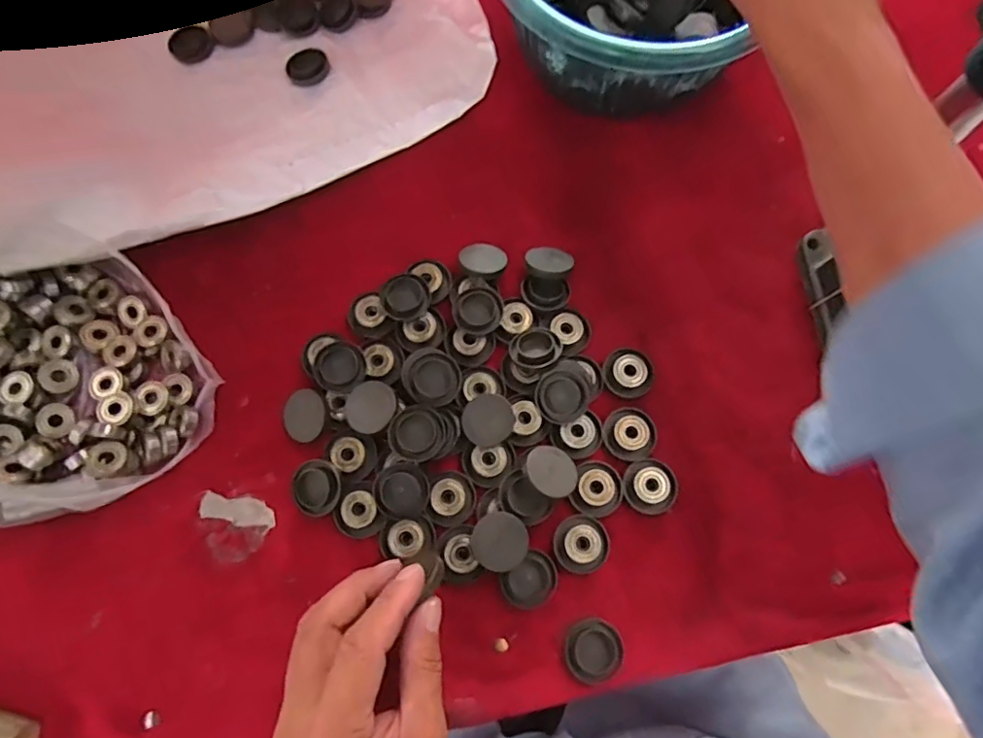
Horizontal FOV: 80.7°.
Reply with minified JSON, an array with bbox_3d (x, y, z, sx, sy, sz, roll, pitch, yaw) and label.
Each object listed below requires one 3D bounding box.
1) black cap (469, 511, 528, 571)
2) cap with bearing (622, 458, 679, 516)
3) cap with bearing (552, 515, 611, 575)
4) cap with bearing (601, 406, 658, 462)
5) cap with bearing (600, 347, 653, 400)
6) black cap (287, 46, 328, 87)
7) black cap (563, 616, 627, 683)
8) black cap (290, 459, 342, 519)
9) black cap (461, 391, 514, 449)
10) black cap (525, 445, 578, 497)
[{"bbox_3d":[0.005,0.101,0.339,0.032,0.013,0.032,-21,76,-7],"label":"black cap"},{"bbox_3d":[0.099,0.073,0.356,0.033,0.007,0.033,0,74,-1],"label":"cap with bearing"},{"bbox_3d":[0.054,0.105,0.346,0.033,0.006,0.033,0,74,-1],"label":"cap with bearing"},{"bbox_3d":[0.088,0.041,0.364,0.034,0.006,0.033,0,74,-1],"label":"cap with bearing"},{"bbox_3d":[0.089,0.003,0.376,0.031,0.008,0.031,0,74,-1],"label":"cap with bearing"},{"bbox_3d":[-0.139,-0.230,0.441,0.032,0.007,0.028,-28,77,-8],"label":"black cap"},{"bbox_3d":[0.059,0.161,0.331,0.033,0.005,0.031,0,74,-1],"label":"black cap"},{"bbox_3d":[-0.107,0.072,0.353,0.032,0.005,0.033,1,95,10],"label":"black cap"},{"bbox_3d":[-0.002,0.032,0.360,0.031,0.011,0.031,0,74,-1],"label":"black cap"},{"bbox_3d":[0.035,0.061,0.343,0.033,0.008,0.028,28,61,-11],"label":"black cap"}]

